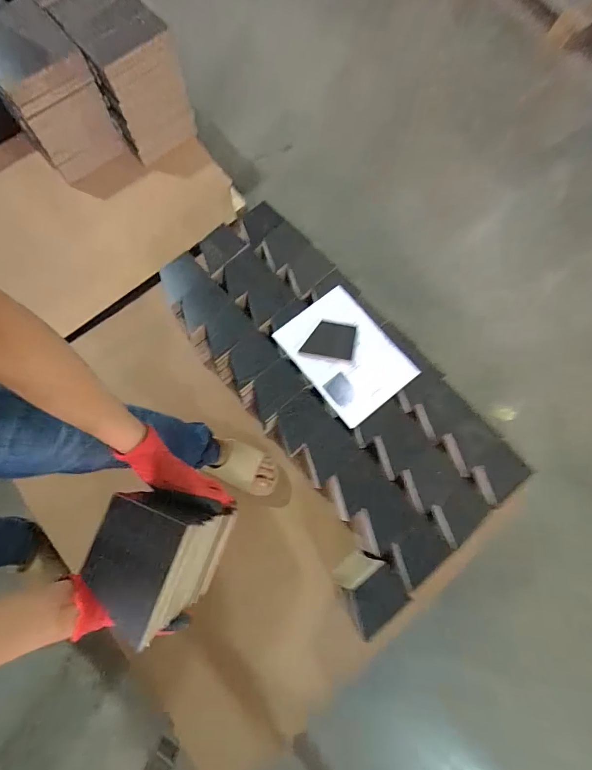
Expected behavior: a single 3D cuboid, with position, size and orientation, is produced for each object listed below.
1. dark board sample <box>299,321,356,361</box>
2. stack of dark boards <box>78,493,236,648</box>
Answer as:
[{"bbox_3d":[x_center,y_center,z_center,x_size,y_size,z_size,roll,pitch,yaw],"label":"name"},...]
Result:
[{"bbox_3d":[0.082,-0.110,0.951,0.117,0.006,0.088,11,79,6],"label":"dark board sample"},{"bbox_3d":[-0.169,0.205,0.476,0.105,0.140,0.135,20,77,4],"label":"stack of dark boards"}]

